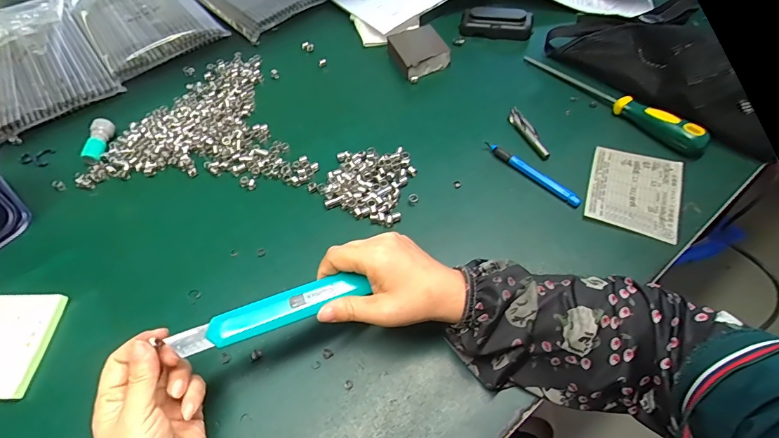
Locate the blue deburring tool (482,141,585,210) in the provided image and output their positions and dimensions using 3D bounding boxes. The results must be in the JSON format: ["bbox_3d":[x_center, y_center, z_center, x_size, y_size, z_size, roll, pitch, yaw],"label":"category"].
[{"bbox_3d":[0.156,-0.053,0.434,0.007,0.014,0.121,-38,62,-18],"label":"blue deburring tool"}]

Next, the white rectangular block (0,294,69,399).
[{"bbox_3d":[-0.352,0.117,0.368,0.063,0.017,0.094,-2,57,4],"label":"white rectangular block"}]

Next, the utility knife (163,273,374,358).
[{"bbox_3d":[-0.088,0.071,0.304,0.141,0.011,0.022,-18,58,-14],"label":"utility knife"}]

